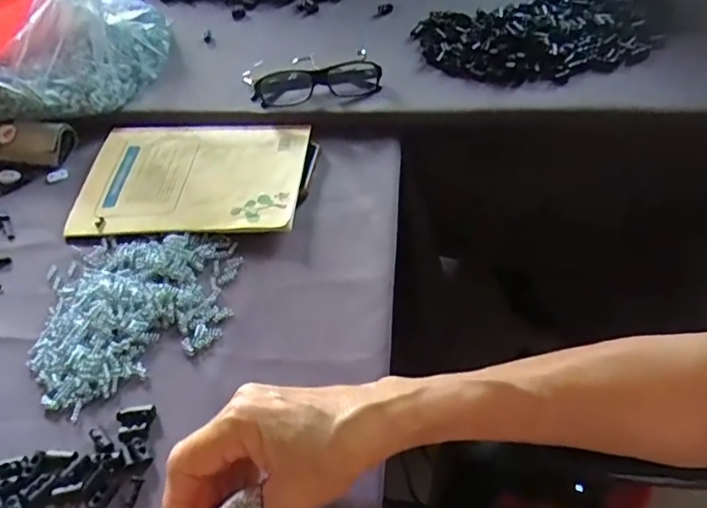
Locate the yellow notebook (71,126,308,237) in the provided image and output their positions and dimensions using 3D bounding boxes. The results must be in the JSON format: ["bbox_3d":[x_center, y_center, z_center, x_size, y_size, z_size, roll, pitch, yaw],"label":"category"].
[{"bbox_3d":[-0.152,-0.078,0.512,0.213,0.009,0.148,0,50,7],"label":"yellow notebook"}]

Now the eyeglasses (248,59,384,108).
[{"bbox_3d":[-0.037,-0.177,0.565,0.128,0.029,0.044,-11,50,-3],"label":"eyeglasses"}]

